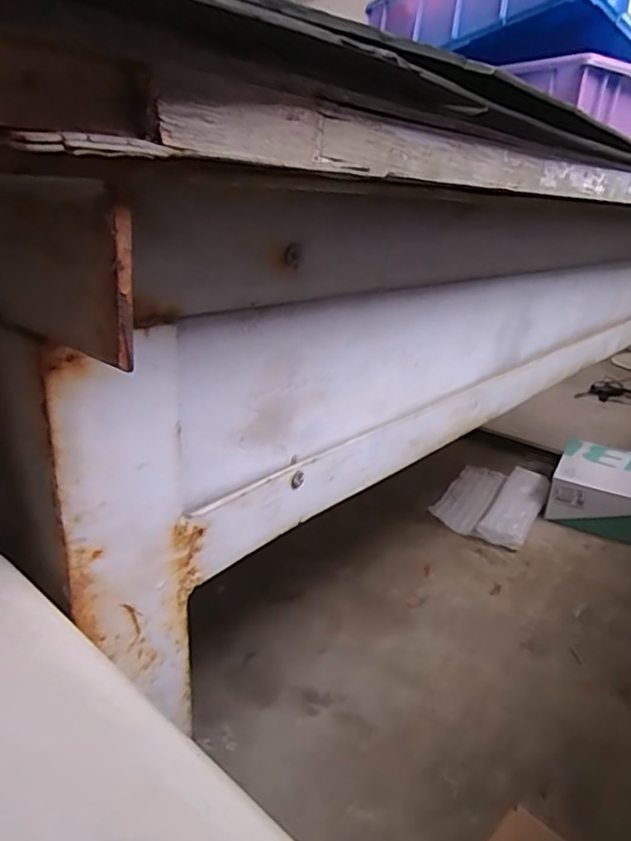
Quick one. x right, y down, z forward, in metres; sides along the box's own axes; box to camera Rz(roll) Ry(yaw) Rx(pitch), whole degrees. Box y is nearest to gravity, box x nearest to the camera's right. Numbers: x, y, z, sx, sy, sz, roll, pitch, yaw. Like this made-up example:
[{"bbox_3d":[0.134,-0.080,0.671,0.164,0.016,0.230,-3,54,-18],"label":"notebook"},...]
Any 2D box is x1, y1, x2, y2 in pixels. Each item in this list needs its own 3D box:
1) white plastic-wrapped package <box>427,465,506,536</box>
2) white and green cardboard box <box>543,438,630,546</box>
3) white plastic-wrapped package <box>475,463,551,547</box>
[{"bbox_3d":[0.393,0.189,1.479,0.125,0.026,0.343,13,24,25],"label":"white plastic-wrapped package"},{"bbox_3d":[0.737,0.176,1.474,0.229,0.129,0.298,14,24,26],"label":"white and green cardboard box"},{"bbox_3d":[0.502,0.205,1.428,0.101,0.048,0.383,14,24,27],"label":"white plastic-wrapped package"}]

